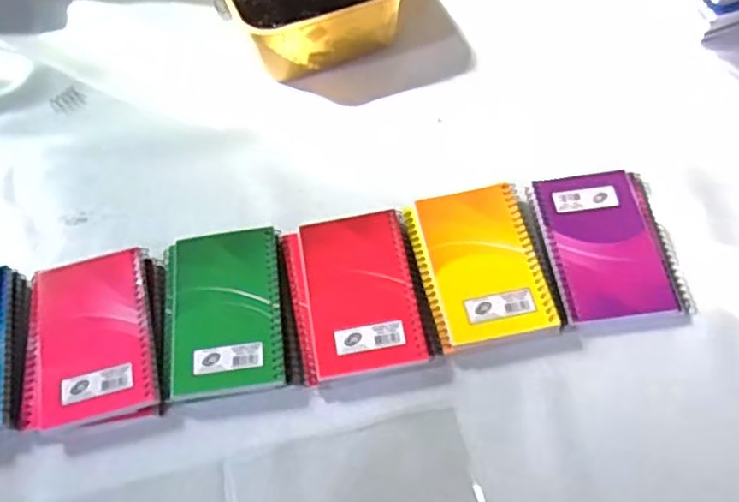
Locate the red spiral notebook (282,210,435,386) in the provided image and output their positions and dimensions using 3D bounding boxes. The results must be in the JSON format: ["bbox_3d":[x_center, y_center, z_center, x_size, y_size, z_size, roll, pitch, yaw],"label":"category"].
[{"bbox_3d":[-0.012,0.033,0.514,0.095,0.020,0.126,-10,61,-3],"label":"red spiral notebook"}]

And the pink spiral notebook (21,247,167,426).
[{"bbox_3d":[-0.210,0.065,0.504,0.094,0.019,0.130,-9,61,-2],"label":"pink spiral notebook"}]

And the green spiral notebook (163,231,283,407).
[{"bbox_3d":[-0.110,0.045,0.508,0.088,0.023,0.126,-8,61,-2],"label":"green spiral notebook"}]

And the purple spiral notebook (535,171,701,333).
[{"bbox_3d":[0.192,-0.004,0.533,0.103,0.013,0.133,-6,61,-1],"label":"purple spiral notebook"}]

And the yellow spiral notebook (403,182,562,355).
[{"bbox_3d":[0.086,0.011,0.523,0.093,0.019,0.131,-9,61,-2],"label":"yellow spiral notebook"}]

